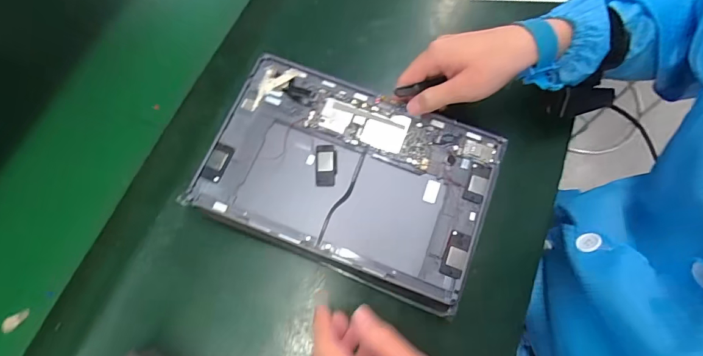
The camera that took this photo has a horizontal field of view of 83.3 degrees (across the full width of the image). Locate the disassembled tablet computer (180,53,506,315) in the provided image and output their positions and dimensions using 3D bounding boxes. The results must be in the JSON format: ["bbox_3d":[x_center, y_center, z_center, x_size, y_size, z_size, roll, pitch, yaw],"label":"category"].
[{"bbox_3d":[-0.004,-0.005,0.371,0.255,0.018,0.171,20,74,7],"label":"disassembled tablet computer"}]

